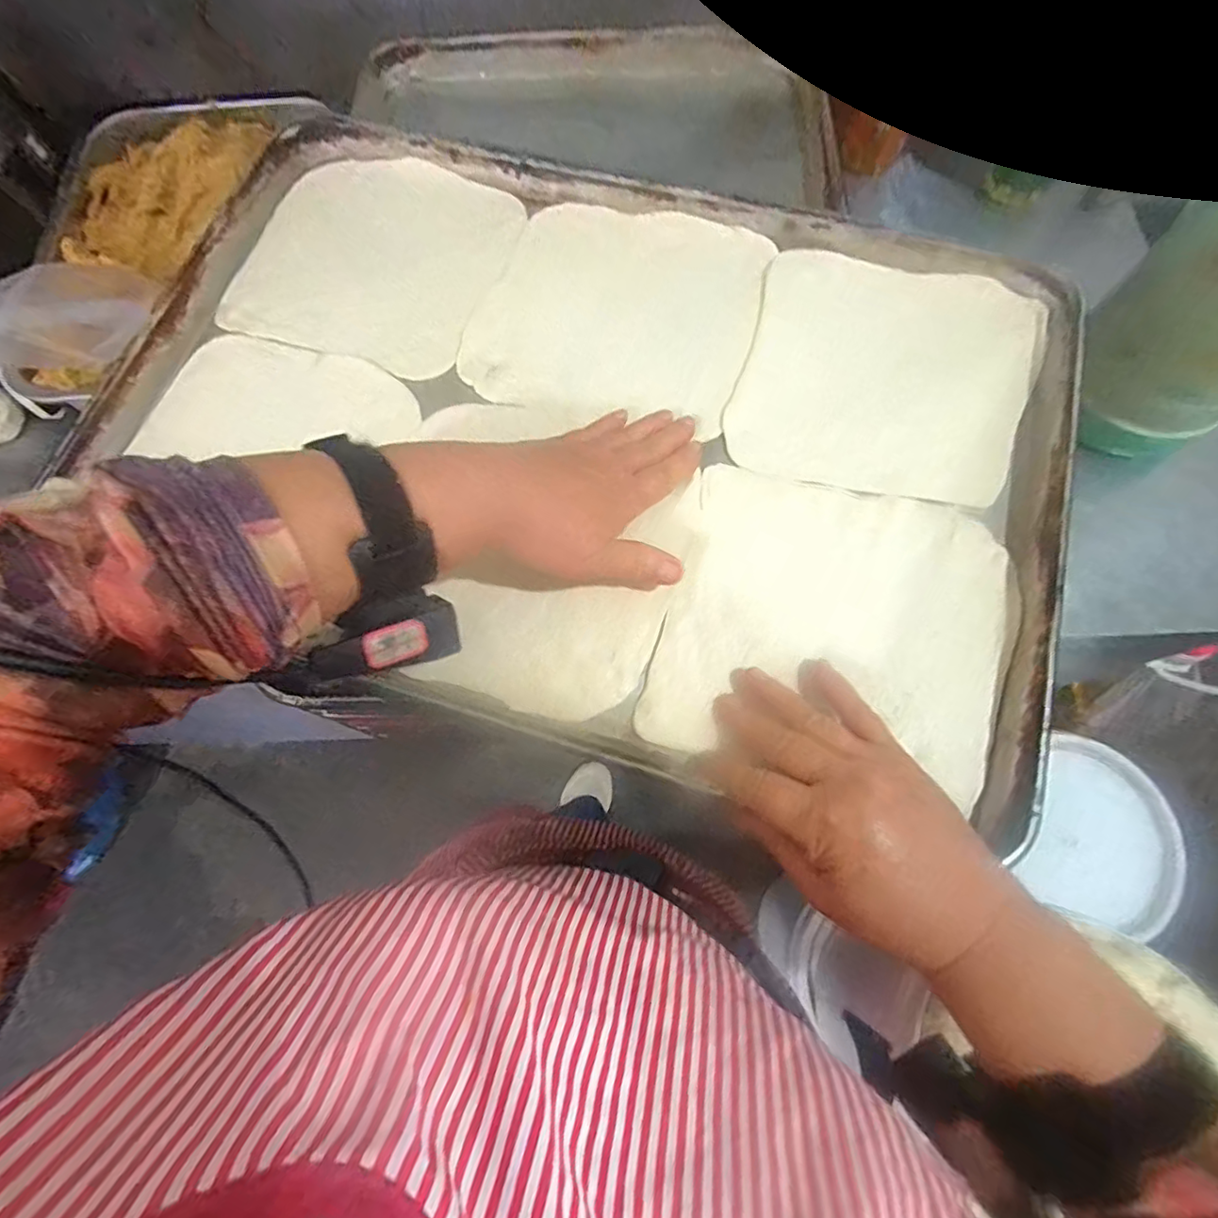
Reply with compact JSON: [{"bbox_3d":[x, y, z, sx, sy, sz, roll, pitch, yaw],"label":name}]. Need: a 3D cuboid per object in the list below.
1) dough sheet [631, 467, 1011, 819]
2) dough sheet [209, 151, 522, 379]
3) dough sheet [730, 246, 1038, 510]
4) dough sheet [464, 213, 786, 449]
[{"bbox_3d":[0.131,0.010,0.343,0.189,0.010,0.176,15,73,6],"label":"dough sheet"},{"bbox_3d":[-0.177,-0.268,0.445,0.189,0.008,0.191,18,73,7],"label":"dough sheet"},{"bbox_3d":[0.185,-0.157,0.394,0.181,0.008,0.180,16,76,8],"label":"dough sheet"},{"bbox_3d":[0.007,-0.214,0.421,0.188,0.007,0.191,19,73,8],"label":"dough sheet"}]

